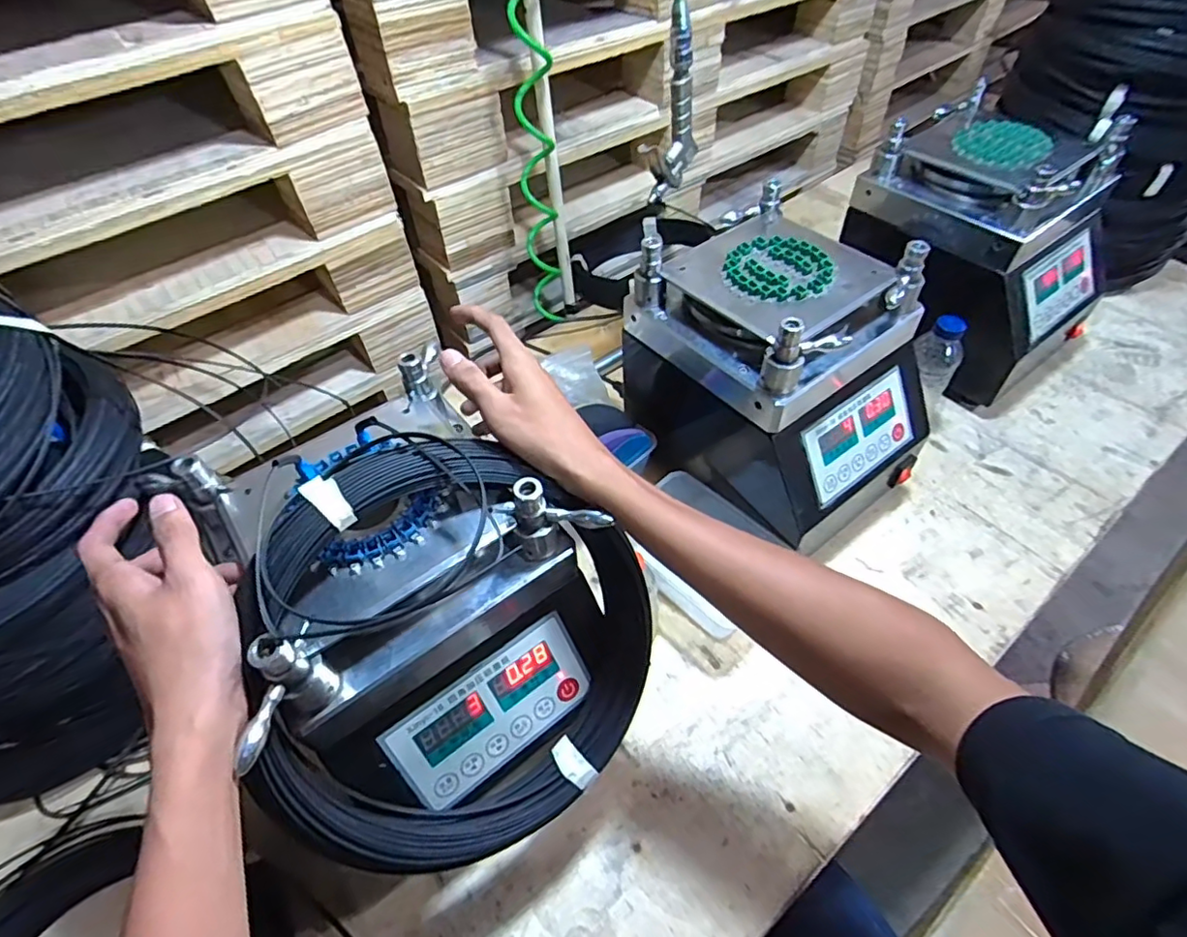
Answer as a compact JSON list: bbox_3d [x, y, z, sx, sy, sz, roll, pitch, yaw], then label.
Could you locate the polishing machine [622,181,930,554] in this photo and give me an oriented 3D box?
[{"bbox_3d":[0.203,-0.094,0.656,0.226,0.265,0.274,-29,56,-19],"label":"polishing machine"}]

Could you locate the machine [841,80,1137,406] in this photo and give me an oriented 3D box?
[{"bbox_3d":[0.519,-0.295,0.798,0.245,0.275,0.275,-30,56,-19],"label":"machine"}]

